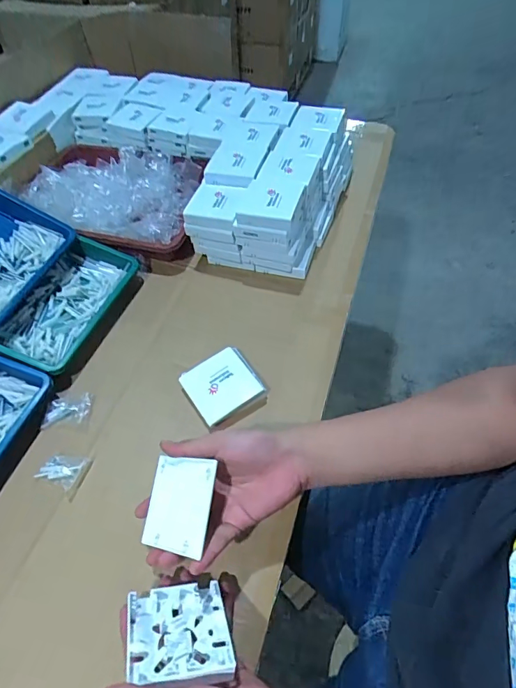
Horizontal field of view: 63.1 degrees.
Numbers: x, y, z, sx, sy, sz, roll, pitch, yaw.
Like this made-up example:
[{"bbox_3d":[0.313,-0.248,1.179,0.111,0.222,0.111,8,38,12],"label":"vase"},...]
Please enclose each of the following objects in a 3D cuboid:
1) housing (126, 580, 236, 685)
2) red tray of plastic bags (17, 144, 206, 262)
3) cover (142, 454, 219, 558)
[{"bbox_3d":[-0.069,0.253,0.369,0.086,0.015,0.088,2,22,-16],"label":"housing"},{"bbox_3d":[-0.252,-0.268,0.771,0.319,0.076,0.243,15,54,13],"label":"red tray of plastic bags"},{"bbox_3d":[-0.078,0.153,0.409,0.076,0.007,0.080,-5,65,33],"label":"cover"}]

